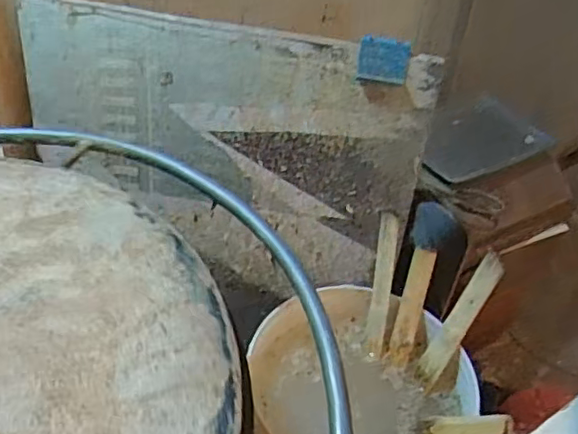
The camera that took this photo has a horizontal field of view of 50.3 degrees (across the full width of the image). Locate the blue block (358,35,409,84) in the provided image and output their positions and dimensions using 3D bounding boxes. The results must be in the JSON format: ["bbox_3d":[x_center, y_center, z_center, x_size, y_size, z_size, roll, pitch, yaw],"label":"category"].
[{"bbox_3d":[0.126,-0.209,0.822,0.065,0.053,0.025,9,41,6],"label":"blue block"}]

